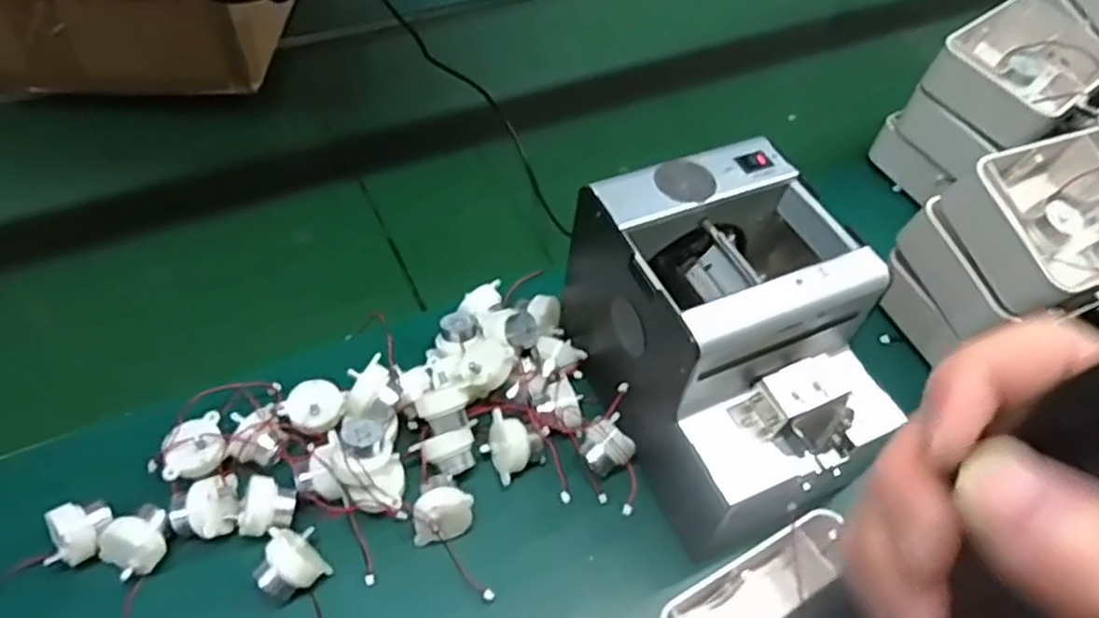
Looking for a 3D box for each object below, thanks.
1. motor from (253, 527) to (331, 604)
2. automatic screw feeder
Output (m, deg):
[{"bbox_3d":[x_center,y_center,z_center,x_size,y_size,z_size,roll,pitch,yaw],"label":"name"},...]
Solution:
[{"bbox_3d":[-0.141,0.138,0.394,0.035,0.032,0.029,-31,57,-28],"label":"motor"},{"bbox_3d":[0.106,0.017,0.419,0.132,0.129,0.175,-12,50,-16],"label":"automatic screw feeder"}]

